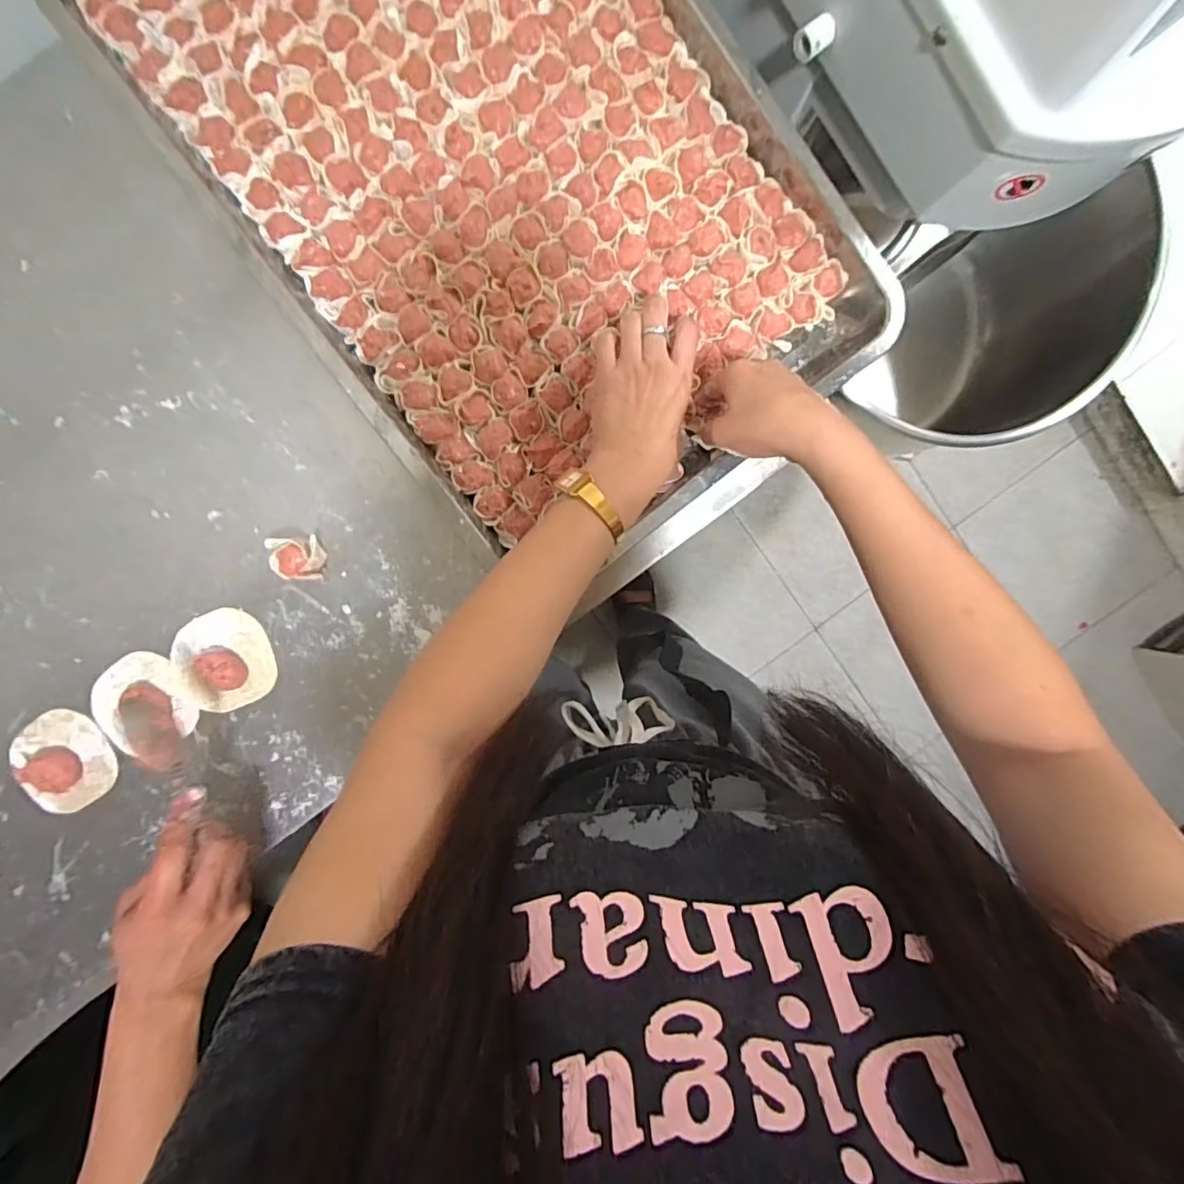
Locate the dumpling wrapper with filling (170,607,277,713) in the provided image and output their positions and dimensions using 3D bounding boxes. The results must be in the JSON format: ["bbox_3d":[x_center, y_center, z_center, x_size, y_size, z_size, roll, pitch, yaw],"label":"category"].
[{"bbox_3d":[-0.314,0.060,0.477,0.080,0.029,0.081,0,95,-3],"label":"dumpling wrapper with filling"}]

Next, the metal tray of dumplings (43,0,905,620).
[{"bbox_3d":[-0.068,-0.326,0.436,0.372,0.034,0.600,-38,96,4],"label":"metal tray of dumplings"}]

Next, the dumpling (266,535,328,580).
[{"bbox_3d":[-0.242,-0.027,0.467,0.037,0.031,0.035,-4,95,-2],"label":"dumpling"}]

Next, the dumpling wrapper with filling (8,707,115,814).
[{"bbox_3d":[-0.450,0.144,0.486,0.074,0.018,0.082,-36,96,1],"label":"dumpling wrapper with filling"}]

